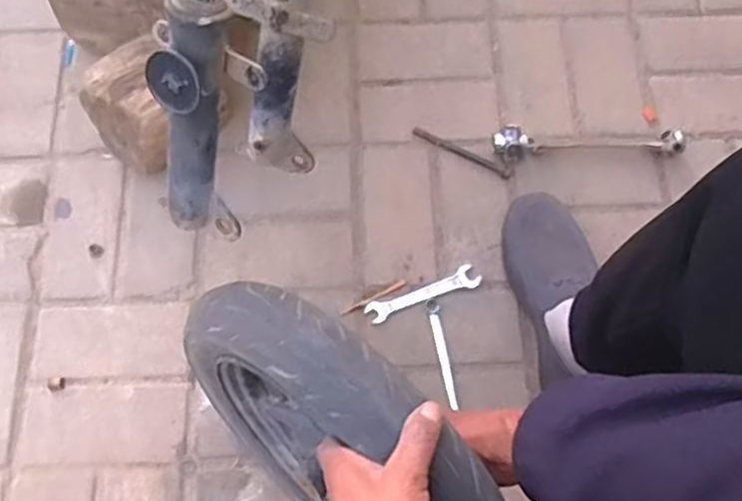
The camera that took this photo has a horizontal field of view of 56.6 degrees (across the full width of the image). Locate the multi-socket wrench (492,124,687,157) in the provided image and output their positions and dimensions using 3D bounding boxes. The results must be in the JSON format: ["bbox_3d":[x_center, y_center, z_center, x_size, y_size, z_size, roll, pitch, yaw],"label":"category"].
[{"bbox_3d":[0.288,-0.141,0.915,0.253,0.040,0.042,1,70,1],"label":"multi-socket wrench"}]

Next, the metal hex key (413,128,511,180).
[{"bbox_3d":[0.121,-0.132,0.930,0.144,0.011,0.015,30,74,11],"label":"metal hex key"}]

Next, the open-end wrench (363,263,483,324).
[{"bbox_3d":[0.065,0.054,0.860,0.148,0.004,0.029,-22,71,-7],"label":"open-end wrench"}]

